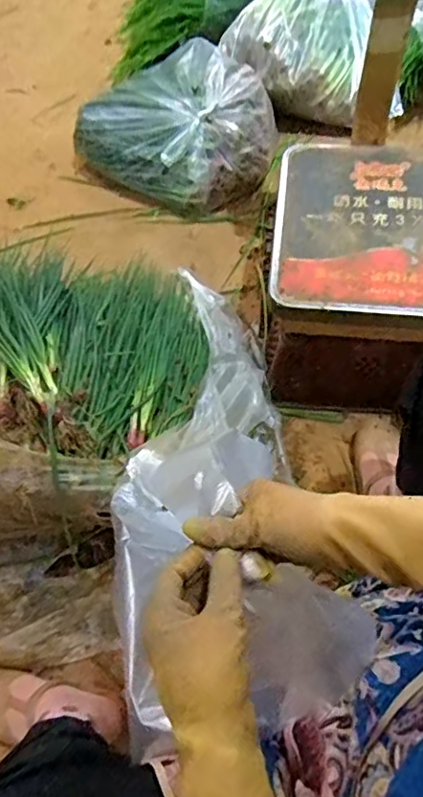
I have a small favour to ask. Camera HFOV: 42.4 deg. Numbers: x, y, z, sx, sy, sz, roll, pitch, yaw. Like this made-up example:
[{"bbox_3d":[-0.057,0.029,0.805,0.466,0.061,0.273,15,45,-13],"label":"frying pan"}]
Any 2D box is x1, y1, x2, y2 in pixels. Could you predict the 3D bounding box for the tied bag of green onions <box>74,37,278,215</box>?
[{"bbox_3d":[-0.084,-0.569,1.142,0.424,0.220,0.270,11,64,10],"label":"tied bag of green onions"}]

